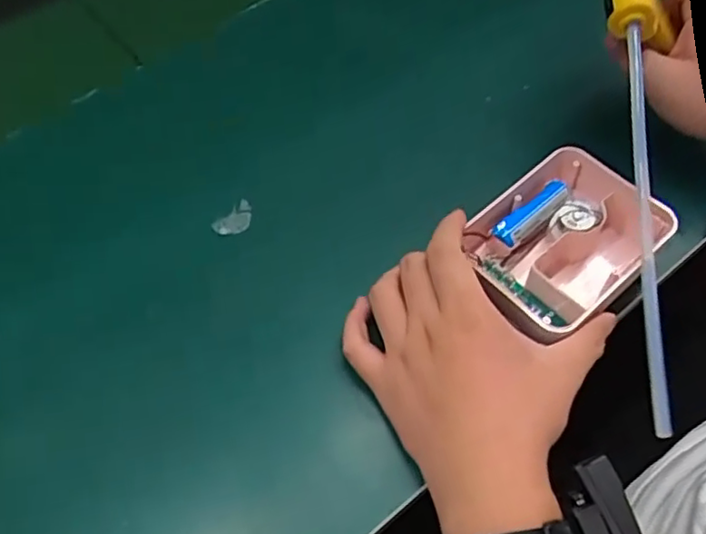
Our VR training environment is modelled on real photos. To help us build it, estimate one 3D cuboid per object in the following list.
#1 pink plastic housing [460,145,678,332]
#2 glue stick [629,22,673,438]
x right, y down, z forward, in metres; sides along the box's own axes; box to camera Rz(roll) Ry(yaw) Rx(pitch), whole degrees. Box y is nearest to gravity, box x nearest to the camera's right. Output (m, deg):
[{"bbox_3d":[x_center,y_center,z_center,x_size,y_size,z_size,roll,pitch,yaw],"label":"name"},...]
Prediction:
[{"bbox_3d":[0.144,-0.015,0.438,0.129,0.049,0.095,-37,63,-19],"label":"pink plastic housing"},{"bbox_3d":[0.186,-0.025,0.402,0.010,0.012,0.256,-3,87,1],"label":"glue stick"}]

